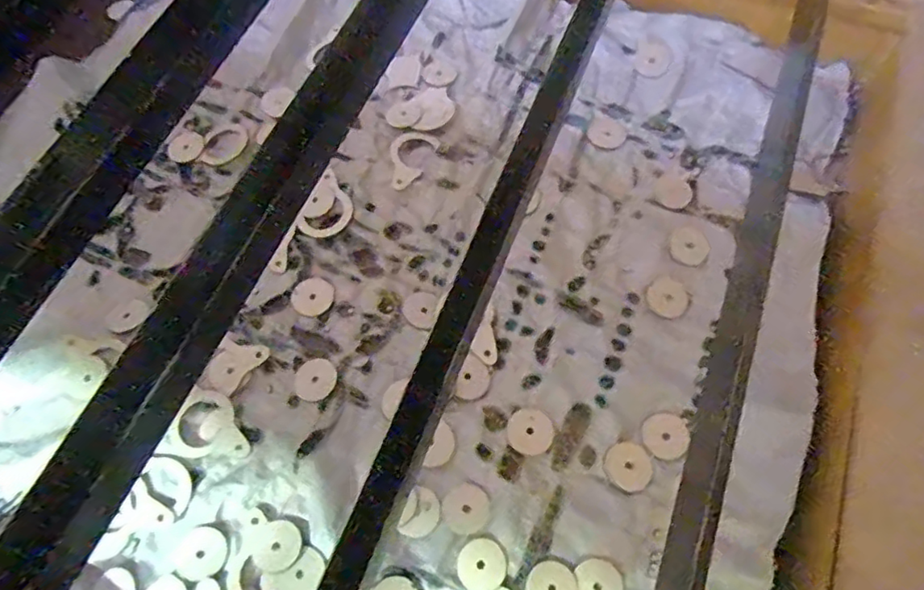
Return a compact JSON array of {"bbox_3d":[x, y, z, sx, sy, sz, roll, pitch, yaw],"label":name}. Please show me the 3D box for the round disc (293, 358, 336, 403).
[{"bbox_3d":[-0.106,0.062,0.421,0.028,0.006,0.031,32,71,15],"label":"round disc"}]

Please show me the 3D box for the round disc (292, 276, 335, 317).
[{"bbox_3d":[-0.116,0.001,0.454,0.030,0.004,0.031,31,71,15],"label":"round disc"}]

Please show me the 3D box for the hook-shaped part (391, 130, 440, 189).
[{"bbox_3d":[-0.047,-0.118,0.497,0.033,0.005,0.062,22,69,12],"label":"hook-shaped part"}]

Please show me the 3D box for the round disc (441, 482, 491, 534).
[{"bbox_3d":[0.003,0.141,0.386,0.030,0.004,0.031,-1,66,2],"label":"round disc"}]

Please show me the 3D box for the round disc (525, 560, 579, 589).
[{"bbox_3d":[0.057,0.185,0.365,0.032,0.004,0.031,-1,66,2],"label":"round disc"}]

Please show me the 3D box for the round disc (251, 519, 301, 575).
[{"bbox_3d":[-0.121,0.164,0.380,0.031,0.006,0.031,-1,66,2],"label":"round disc"}]

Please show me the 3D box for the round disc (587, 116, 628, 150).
[{"bbox_3d":[0.128,-0.142,0.512,0.031,0.007,0.032,-1,66,2],"label":"round disc"}]

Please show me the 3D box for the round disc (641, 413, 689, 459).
[{"bbox_3d":[0.140,0.096,0.402,0.030,0.004,0.031,-1,66,2],"label":"round disc"}]

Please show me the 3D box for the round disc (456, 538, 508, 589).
[{"bbox_3d":[0.013,0.173,0.372,0.030,0.004,0.031,-1,66,2],"label":"round disc"}]

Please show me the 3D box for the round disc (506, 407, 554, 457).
[{"bbox_3d":[0.047,0.094,0.401,0.031,0.004,0.031,-1,66,2],"label":"round disc"}]

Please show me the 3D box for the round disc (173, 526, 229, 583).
[{"bbox_3d":[-0.172,0.170,0.383,0.032,0.004,0.033,-1,66,2],"label":"round disc"}]

